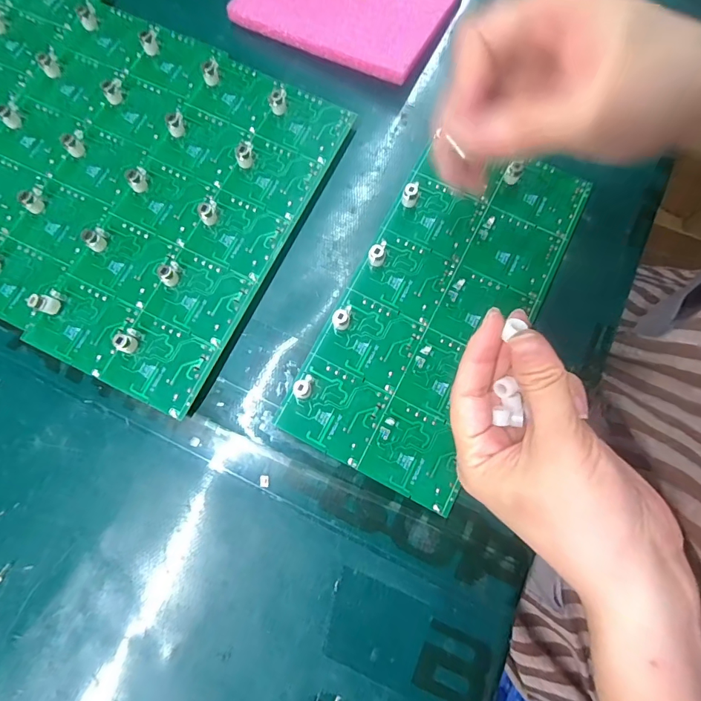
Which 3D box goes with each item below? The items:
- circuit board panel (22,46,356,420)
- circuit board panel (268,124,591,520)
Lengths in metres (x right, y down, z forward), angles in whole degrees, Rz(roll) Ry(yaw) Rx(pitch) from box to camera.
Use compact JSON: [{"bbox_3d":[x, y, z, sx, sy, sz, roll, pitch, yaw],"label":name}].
[{"bbox_3d":[-0.094,-0.085,0.266,0.107,0.016,0.225,25,78,5],"label":"circuit board panel"},{"bbox_3d":[0.054,-0.031,0.254,0.103,0.017,0.219,27,78,5],"label":"circuit board panel"}]

